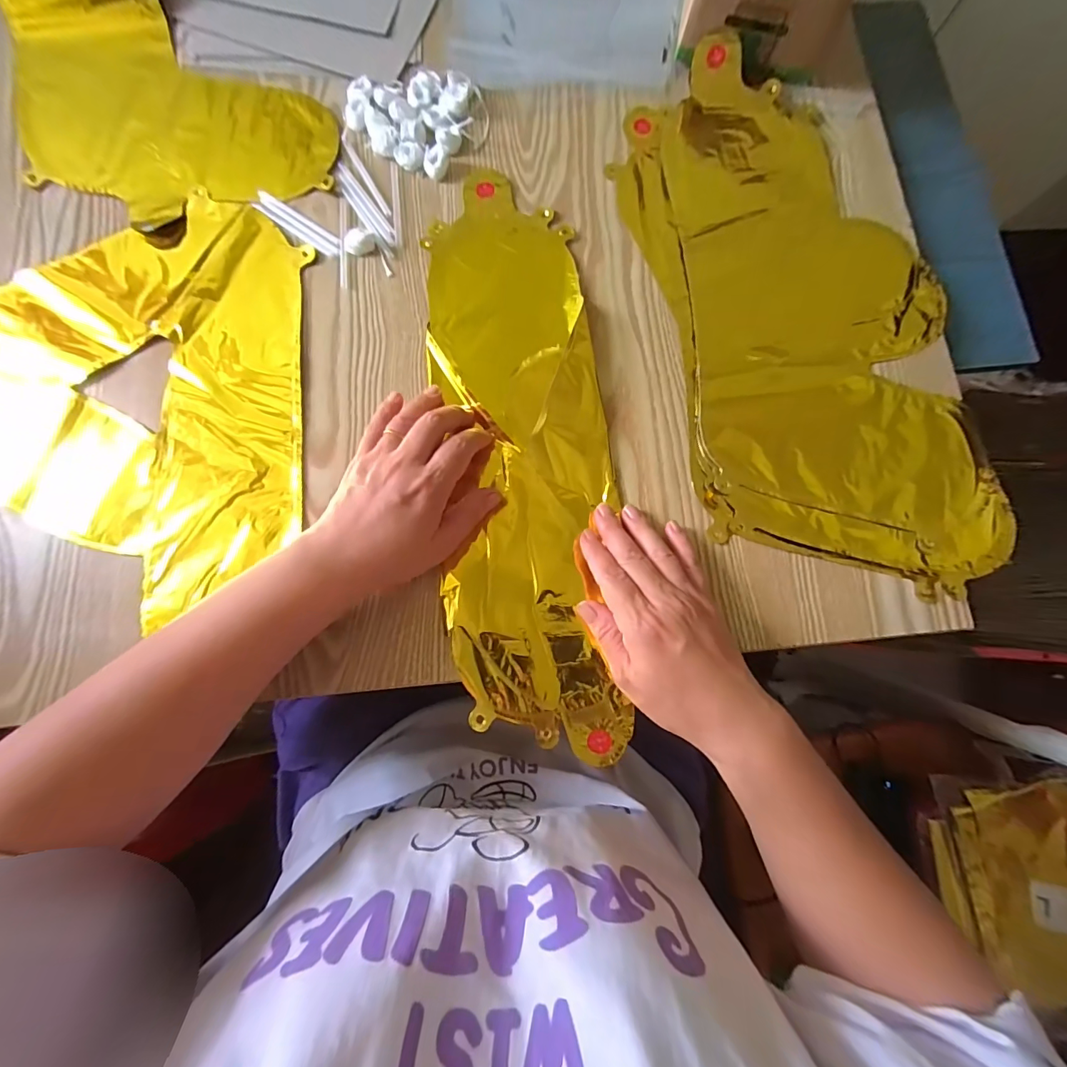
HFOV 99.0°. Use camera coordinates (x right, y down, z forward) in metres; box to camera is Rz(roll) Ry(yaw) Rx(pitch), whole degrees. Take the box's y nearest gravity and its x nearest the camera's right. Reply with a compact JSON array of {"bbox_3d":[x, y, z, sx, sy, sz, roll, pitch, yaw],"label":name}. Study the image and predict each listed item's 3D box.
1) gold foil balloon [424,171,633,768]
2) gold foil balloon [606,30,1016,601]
[{"bbox_3d":[-0.009,-0.072,0.343,0.123,0.018,0.439,-5,79,-2],"label":"gold foil balloon"},{"bbox_3d":[0.212,-0.184,0.367,0.223,0.010,0.457,-10,79,-3],"label":"gold foil balloon"}]

